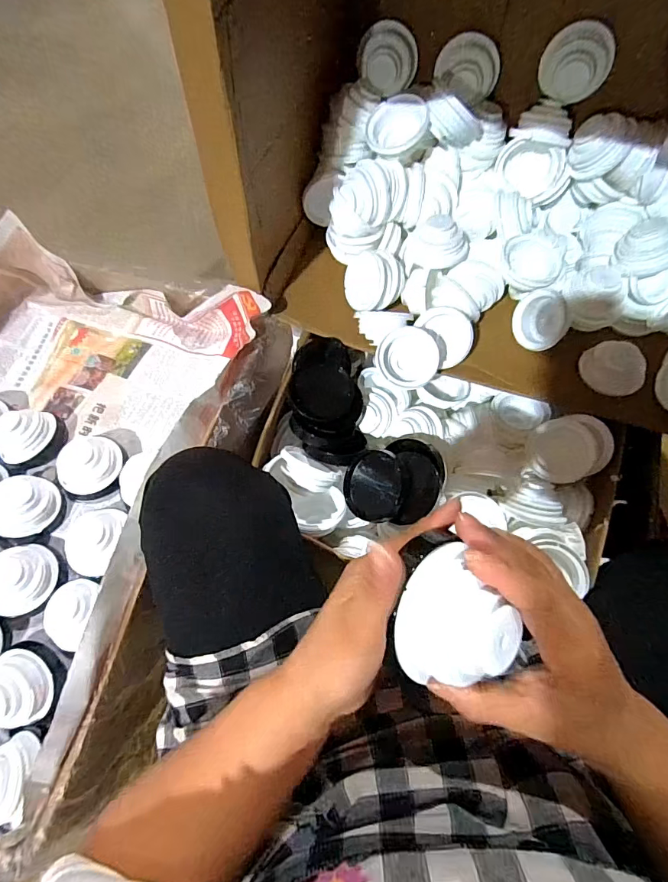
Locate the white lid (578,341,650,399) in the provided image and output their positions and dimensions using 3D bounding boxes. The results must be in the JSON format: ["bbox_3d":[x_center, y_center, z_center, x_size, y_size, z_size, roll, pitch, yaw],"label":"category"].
[{"bbox_3d":[0.381,-0.098,0.605,0.074,0.015,0.075,12,117,25],"label":"white lid"}]

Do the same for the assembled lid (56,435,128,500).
[{"bbox_3d":[-0.319,0.036,0.584,0.073,0.047,0.085,28,70,11],"label":"assembled lid"}]

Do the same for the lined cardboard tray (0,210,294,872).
[{"bbox_3d":[-0.379,0.055,0.566,0.456,0.096,0.666,16,68,7],"label":"lined cardboard tray"}]

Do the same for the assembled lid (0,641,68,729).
[{"bbox_3d":[-0.345,0.270,0.491,0.079,0.034,0.077,0,67,0],"label":"assembled lid"}]

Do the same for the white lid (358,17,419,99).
[{"bbox_3d":[0.073,-0.508,0.590,0.077,0.075,0.018,-3,35,0],"label":"white lid"}]

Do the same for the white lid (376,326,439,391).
[{"bbox_3d":[0.099,-0.110,0.584,0.076,0.028,0.079,5,100,29],"label":"white lid"}]

